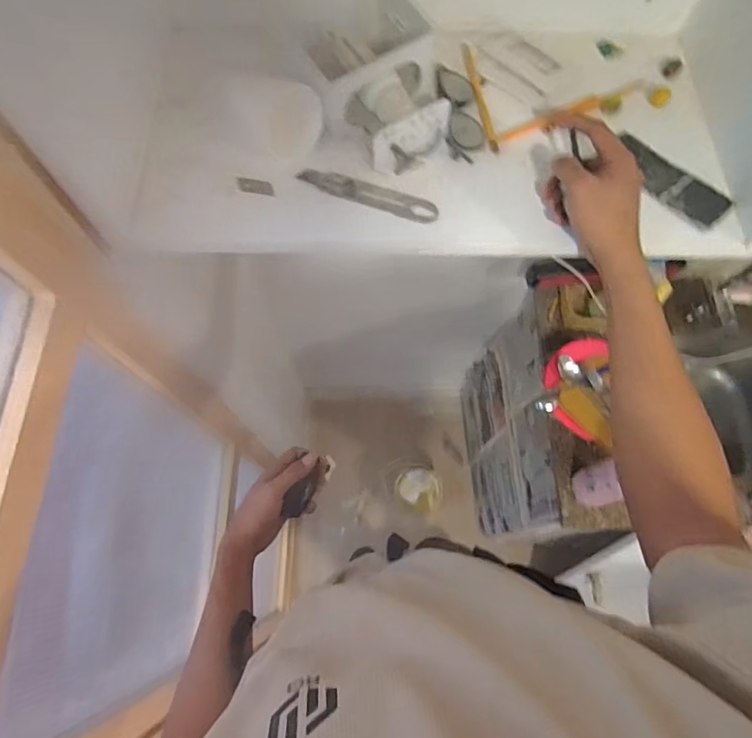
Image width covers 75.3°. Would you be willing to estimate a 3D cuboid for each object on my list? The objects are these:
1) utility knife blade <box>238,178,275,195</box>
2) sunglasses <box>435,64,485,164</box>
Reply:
[{"bbox_3d":[-0.136,-0.206,0.551,0.039,0.005,0.015,6,102,-7],"label":"utility knife blade"},{"bbox_3d":[0.099,-0.301,0.574,0.043,0.024,0.137,-2,69,-1],"label":"sunglasses"}]

